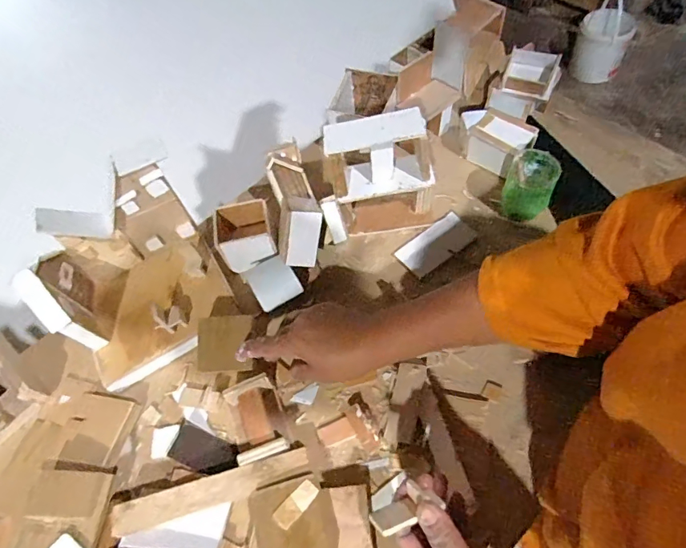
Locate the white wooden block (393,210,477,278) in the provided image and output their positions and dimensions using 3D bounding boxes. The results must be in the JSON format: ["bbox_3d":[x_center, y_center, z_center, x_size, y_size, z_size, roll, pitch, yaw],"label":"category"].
[{"bbox_3d":[0.118,-0.040,0.568,0.101,0.008,0.048,-38,62,-14],"label":"white wooden block"}]

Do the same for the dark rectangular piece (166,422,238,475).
[{"bbox_3d":[-0.143,0.181,0.460,0.069,0.011,0.038,22,52,11],"label":"dark rectangular piece"}]

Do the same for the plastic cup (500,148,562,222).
[{"bbox_3d":[0.228,-0.105,0.556,0.054,0.076,0.058,-4,59,6],"label":"plastic cup"}]

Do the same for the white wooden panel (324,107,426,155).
[{"bbox_3d":[0.033,-0.157,0.487,0.108,0.007,0.040,-5,69,12],"label":"white wooden panel"}]

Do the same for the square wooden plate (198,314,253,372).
[{"bbox_3d":[-0.128,0.075,0.489,0.056,0.007,0.059,1,82,-13],"label":"square wooden plate"}]

